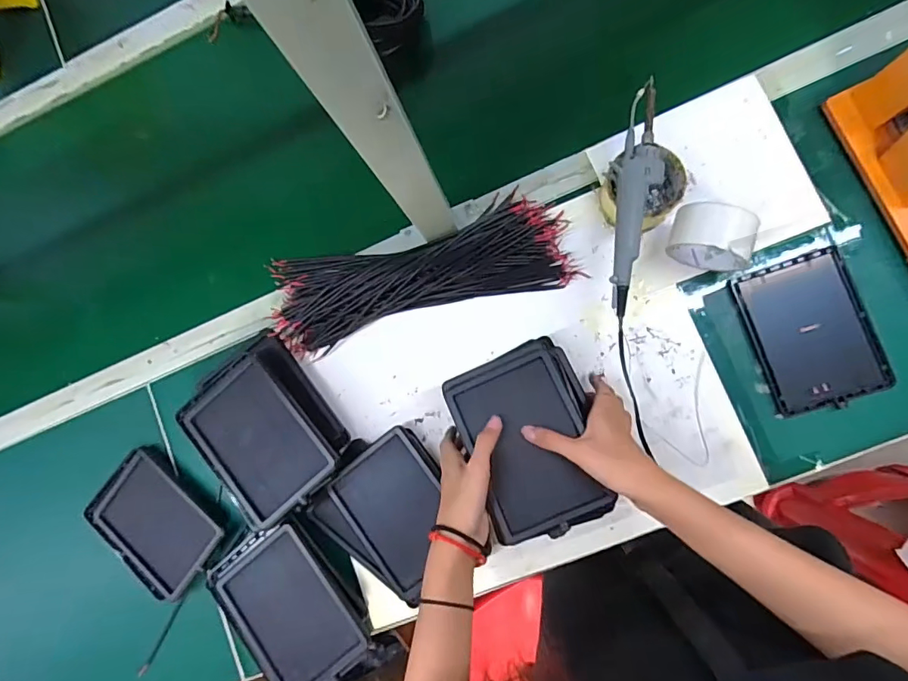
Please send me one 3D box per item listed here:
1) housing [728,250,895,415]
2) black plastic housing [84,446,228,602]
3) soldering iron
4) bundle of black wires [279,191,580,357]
[{"bbox_3d":[0.393,-0.010,0.529,0.116,0.011,0.162,-19,83,6],"label":"housing"},{"bbox_3d":[-0.382,0.236,0.617,0.171,0.023,0.129,42,92,9],"label":"black plastic housing"},{"bbox_3d":[0.194,-0.154,0.508,0.041,0.027,0.253,11,87,9],"label":"soldering iron"},{"bbox_3d":[-0.049,-0.084,0.580,0.379,0.049,0.123,-14,83,7],"label":"bundle of black wires"}]

